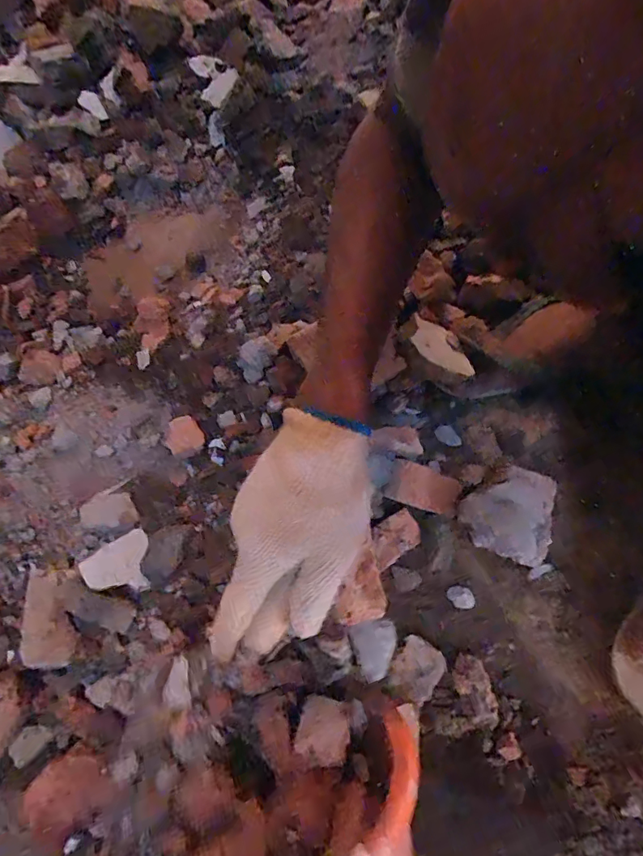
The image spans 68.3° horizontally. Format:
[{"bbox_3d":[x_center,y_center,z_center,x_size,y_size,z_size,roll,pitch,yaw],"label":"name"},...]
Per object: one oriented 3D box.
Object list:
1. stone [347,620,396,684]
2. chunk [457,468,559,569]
[{"bbox_3d":[0.048,0.204,0.435,0.040,0.014,0.049,-5,71,0],"label":"stone"},{"bbox_3d":[0.192,0.086,0.494,0.088,0.045,0.090,20,73,7],"label":"chunk"}]

